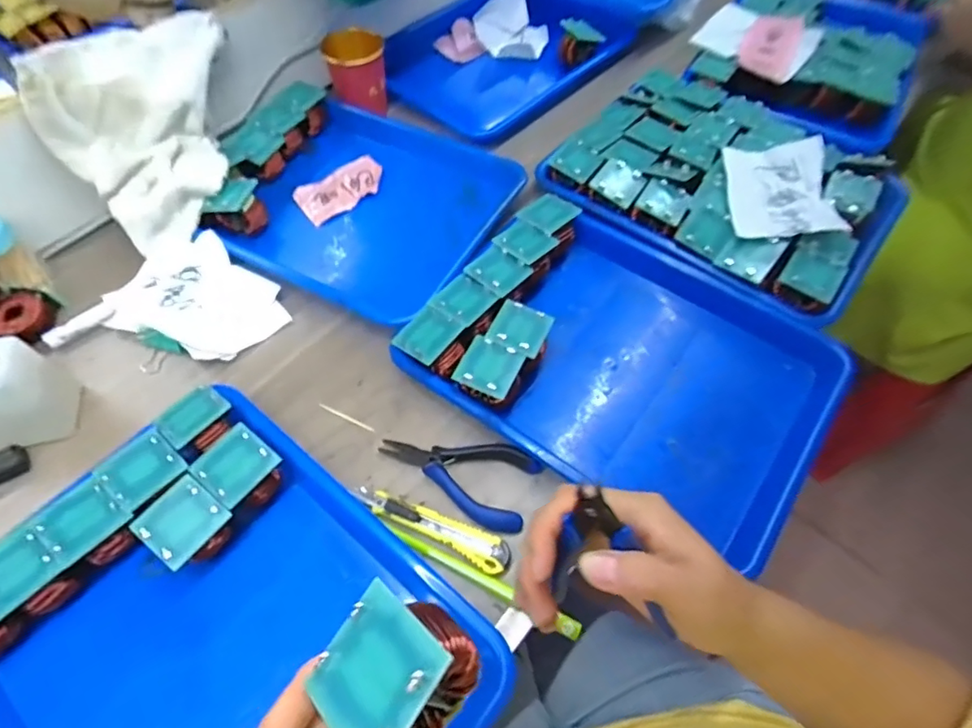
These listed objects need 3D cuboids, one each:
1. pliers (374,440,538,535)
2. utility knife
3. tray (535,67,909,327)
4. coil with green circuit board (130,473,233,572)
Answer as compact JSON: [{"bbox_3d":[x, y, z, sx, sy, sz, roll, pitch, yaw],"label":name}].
[{"bbox_3d":[-0.017,0.077,0.411,0.124,0.022,0.060,31,63,18],"label":"pliers"},{"bbox_3d":[-0.041,0.119,0.392,0.125,0.014,0.023,22,61,13],"label":"utility knife"},{"bbox_3d":[0.258,-0.203,0.553,0.318,0.054,0.287,36,65,20],"label":"tray"},{"bbox_3d":[-0.203,0.113,0.368,0.047,0.038,0.047,34,65,20],"label":"coil with green circuit board"}]

